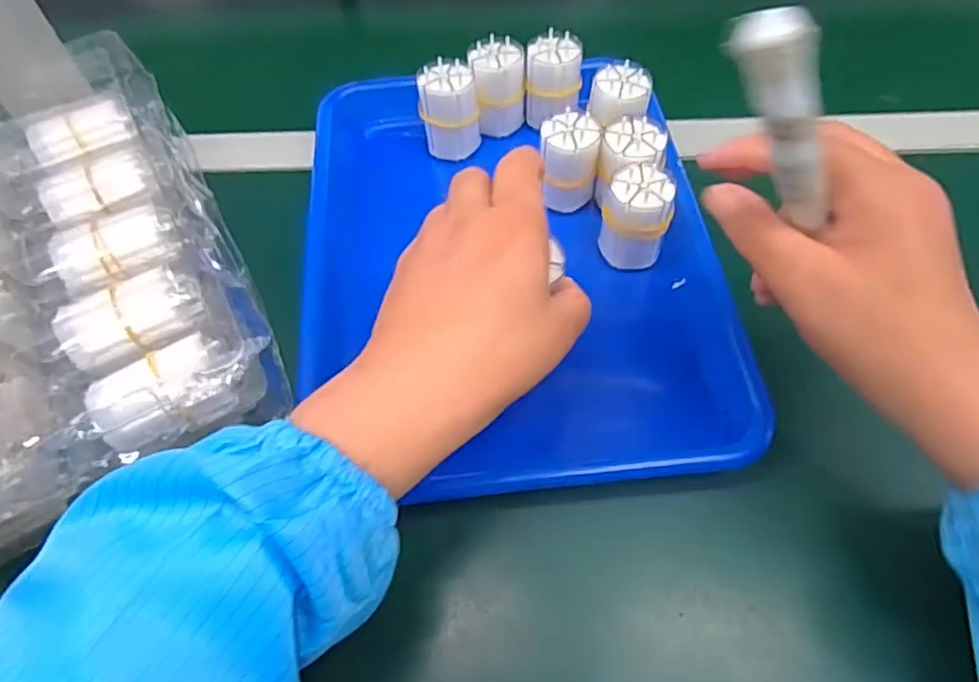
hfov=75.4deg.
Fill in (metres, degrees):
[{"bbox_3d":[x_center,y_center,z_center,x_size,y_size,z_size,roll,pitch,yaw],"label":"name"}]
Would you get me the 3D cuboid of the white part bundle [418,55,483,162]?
[{"bbox_3d":[-0.027,-0.161,0.448,0.038,0.058,0.032,2,57,4],"label":"white part bundle"}]

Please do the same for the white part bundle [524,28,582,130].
[{"bbox_3d":[0.047,-0.184,0.458,0.042,0.054,0.046,2,57,4],"label":"white part bundle"}]

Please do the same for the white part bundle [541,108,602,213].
[{"bbox_3d":[0.053,-0.116,0.418,0.037,0.060,0.031,1,57,3],"label":"white part bundle"}]

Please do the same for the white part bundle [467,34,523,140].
[{"bbox_3d":[0.006,-0.185,0.460,0.042,0.057,0.040,-3,57,1],"label":"white part bundle"}]

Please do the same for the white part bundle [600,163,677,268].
[{"bbox_3d":[0.091,-0.077,0.392,0.040,0.056,0.035,15,59,12],"label":"white part bundle"}]

